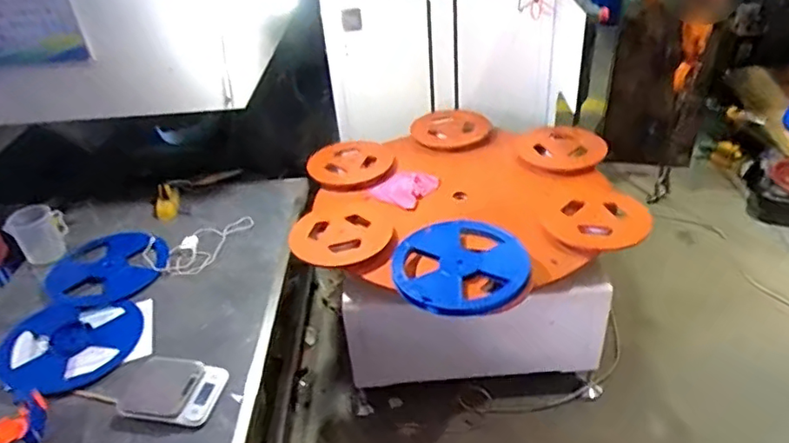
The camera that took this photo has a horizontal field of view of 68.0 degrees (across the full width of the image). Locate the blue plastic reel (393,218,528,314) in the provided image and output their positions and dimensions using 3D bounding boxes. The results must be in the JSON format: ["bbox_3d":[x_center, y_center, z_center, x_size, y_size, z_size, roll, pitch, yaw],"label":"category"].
[{"bbox_3d":[0.164,0.089,1.472,0.328,0.056,0.367,1,36,8],"label":"blue plastic reel"}]

